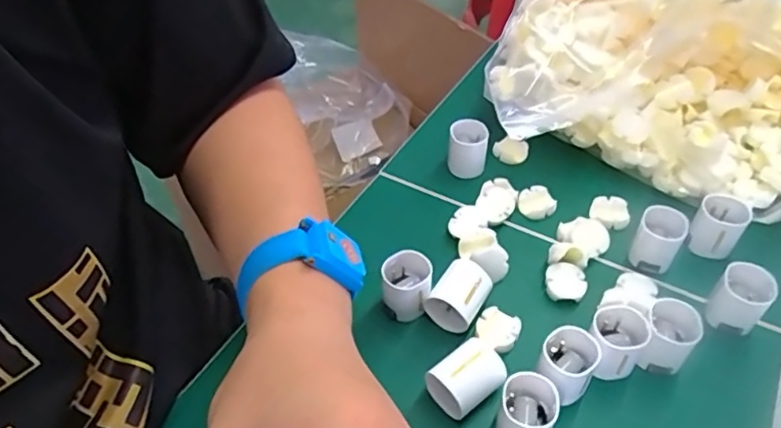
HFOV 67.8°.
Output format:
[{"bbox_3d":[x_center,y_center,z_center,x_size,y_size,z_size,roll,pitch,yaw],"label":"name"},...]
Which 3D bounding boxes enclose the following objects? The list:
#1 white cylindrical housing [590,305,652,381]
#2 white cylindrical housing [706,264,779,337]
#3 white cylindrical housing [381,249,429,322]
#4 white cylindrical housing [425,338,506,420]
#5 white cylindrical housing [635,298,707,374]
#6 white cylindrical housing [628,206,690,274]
[{"bbox_3d":[0.129,0.075,0.336,0.029,0.041,0.031,-2,49,3],"label":"white cylindrical housing"},{"bbox_3d":[0.210,0.051,0.349,0.028,0.033,0.027,-2,49,3],"label":"white cylindrical housing"},{"bbox_3d":[0.009,0.045,0.364,0.028,0.030,0.030,-2,49,3],"label":"white cylindrical housing"},{"bbox_3d":[0.042,0.095,0.324,0.043,0.026,0.028,-33,55,-22],"label":"white cylindrical housing"},{"bbox_3d":[0.161,0.074,0.338,0.027,0.041,0.033,24,55,23],"label":"white cylindrical housing"},{"bbox_3d":[0.178,0.016,0.386,0.028,0.030,0.030,-2,49,3],"label":"white cylindrical housing"}]

